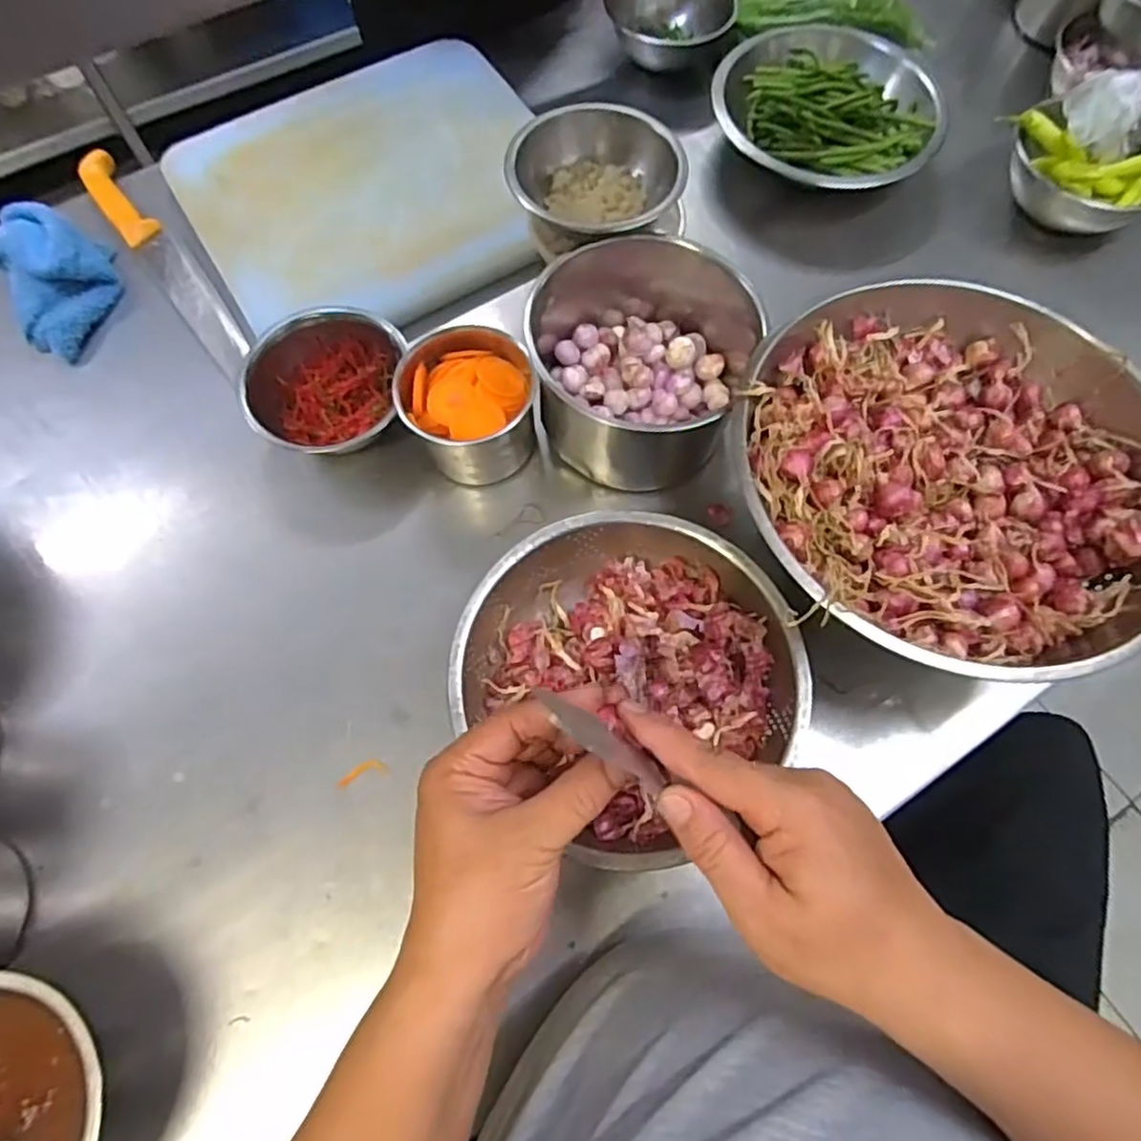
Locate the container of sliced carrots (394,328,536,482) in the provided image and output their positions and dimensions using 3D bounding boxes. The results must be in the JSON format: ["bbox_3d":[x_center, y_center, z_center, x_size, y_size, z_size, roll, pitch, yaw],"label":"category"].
[{"bbox_3d":[-0.091,-0.150,0.628,0.114,0.093,0.111,0,69,0],"label":"container of sliced carrots"}]

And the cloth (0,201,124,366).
[{"bbox_3d":[-0.535,-0.310,0.715,0.110,0.070,0.180,-31,72,-12],"label":"cloth"}]

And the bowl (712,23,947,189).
[{"bbox_3d":[0.290,-0.513,0.777,0.251,0.083,0.194,-2,69,-1],"label":"bowl"}]

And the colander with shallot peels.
[{"bbox_3d":[0.042,0.078,0.531,0.239,0.099,0.226,0,69,0],"label":"colander with shallot peels"}]

